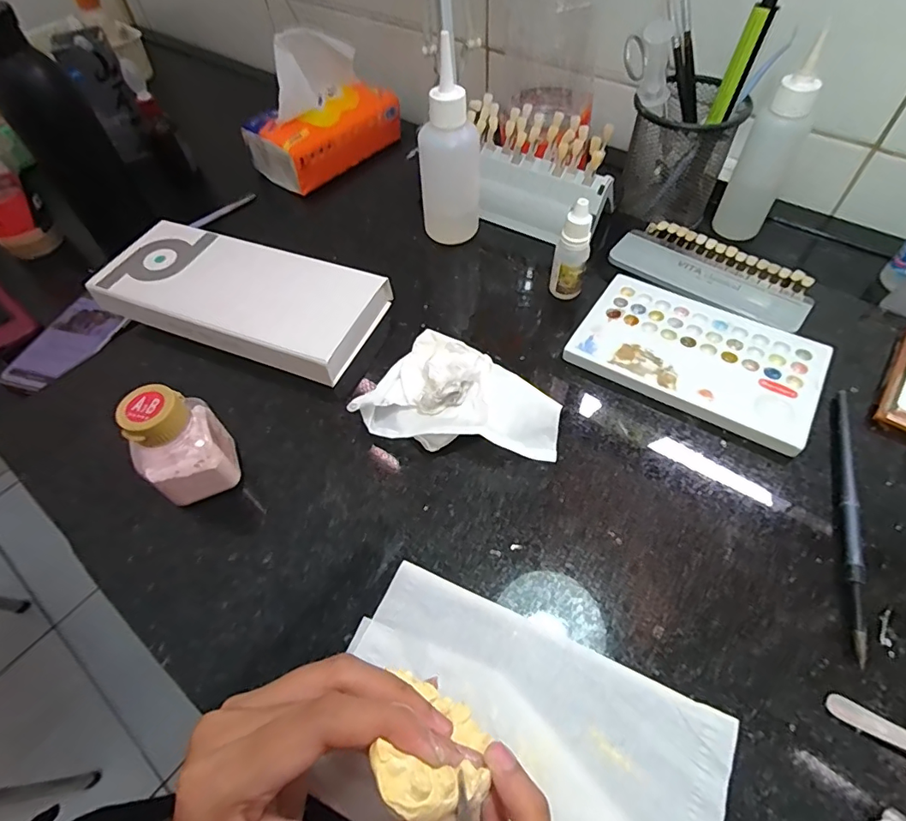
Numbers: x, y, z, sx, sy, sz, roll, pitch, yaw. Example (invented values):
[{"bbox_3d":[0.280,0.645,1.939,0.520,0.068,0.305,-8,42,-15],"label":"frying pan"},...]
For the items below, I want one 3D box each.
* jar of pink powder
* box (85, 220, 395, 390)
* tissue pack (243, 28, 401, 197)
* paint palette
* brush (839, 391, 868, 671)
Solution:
[{"bbox_3d":[-0.154,0.020,0.279,0.043,0.074,0.035,-29,59,-15],"label":"jar of pink powder"},{"bbox_3d":[-0.165,-0.087,0.379,0.212,0.030,0.096,17,59,15],"label":"box"},{"bbox_3d":[-0.159,-0.369,0.592,0.089,0.127,0.175,36,65,24],"label":"tissue pack"},{"bbox_3d":[0.167,-0.039,0.341,0.152,0.009,0.096,28,62,21],"label":"paint palette"},{"bbox_3d":[0.221,0.053,0.275,0.008,0.007,0.166,17,59,15],"label":"brush"}]

